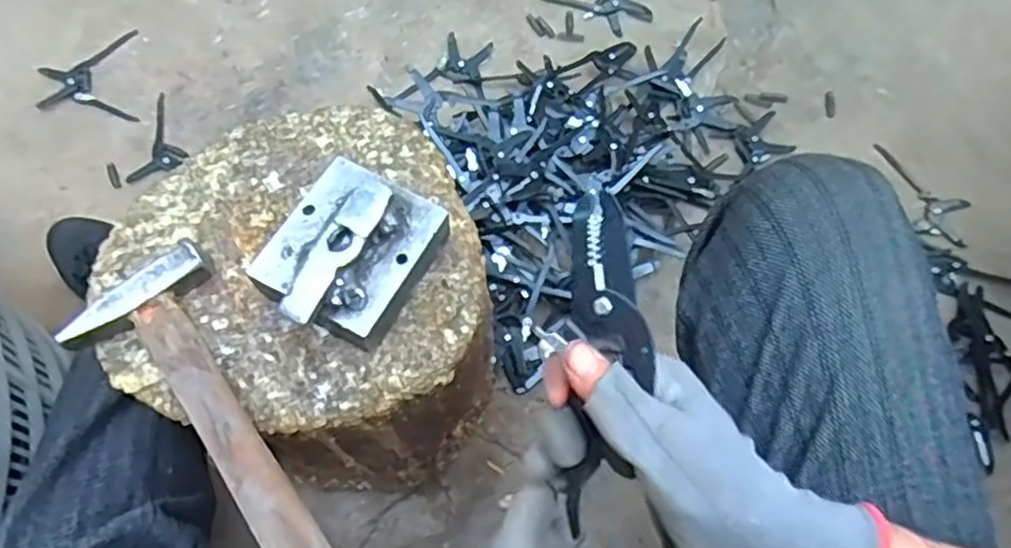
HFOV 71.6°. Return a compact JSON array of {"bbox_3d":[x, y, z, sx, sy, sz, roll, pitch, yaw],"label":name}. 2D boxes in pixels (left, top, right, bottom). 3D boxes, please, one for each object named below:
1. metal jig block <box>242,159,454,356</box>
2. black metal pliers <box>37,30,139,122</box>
[{"bbox_3d":[-0.092,-0.012,0.415,0.081,0.055,0.098,28,72,11],"label":"metal jig block"},{"bbox_3d":[-0.526,-0.243,0.885,0.118,0.007,0.130,-9,69,-3],"label":"black metal pliers"}]

